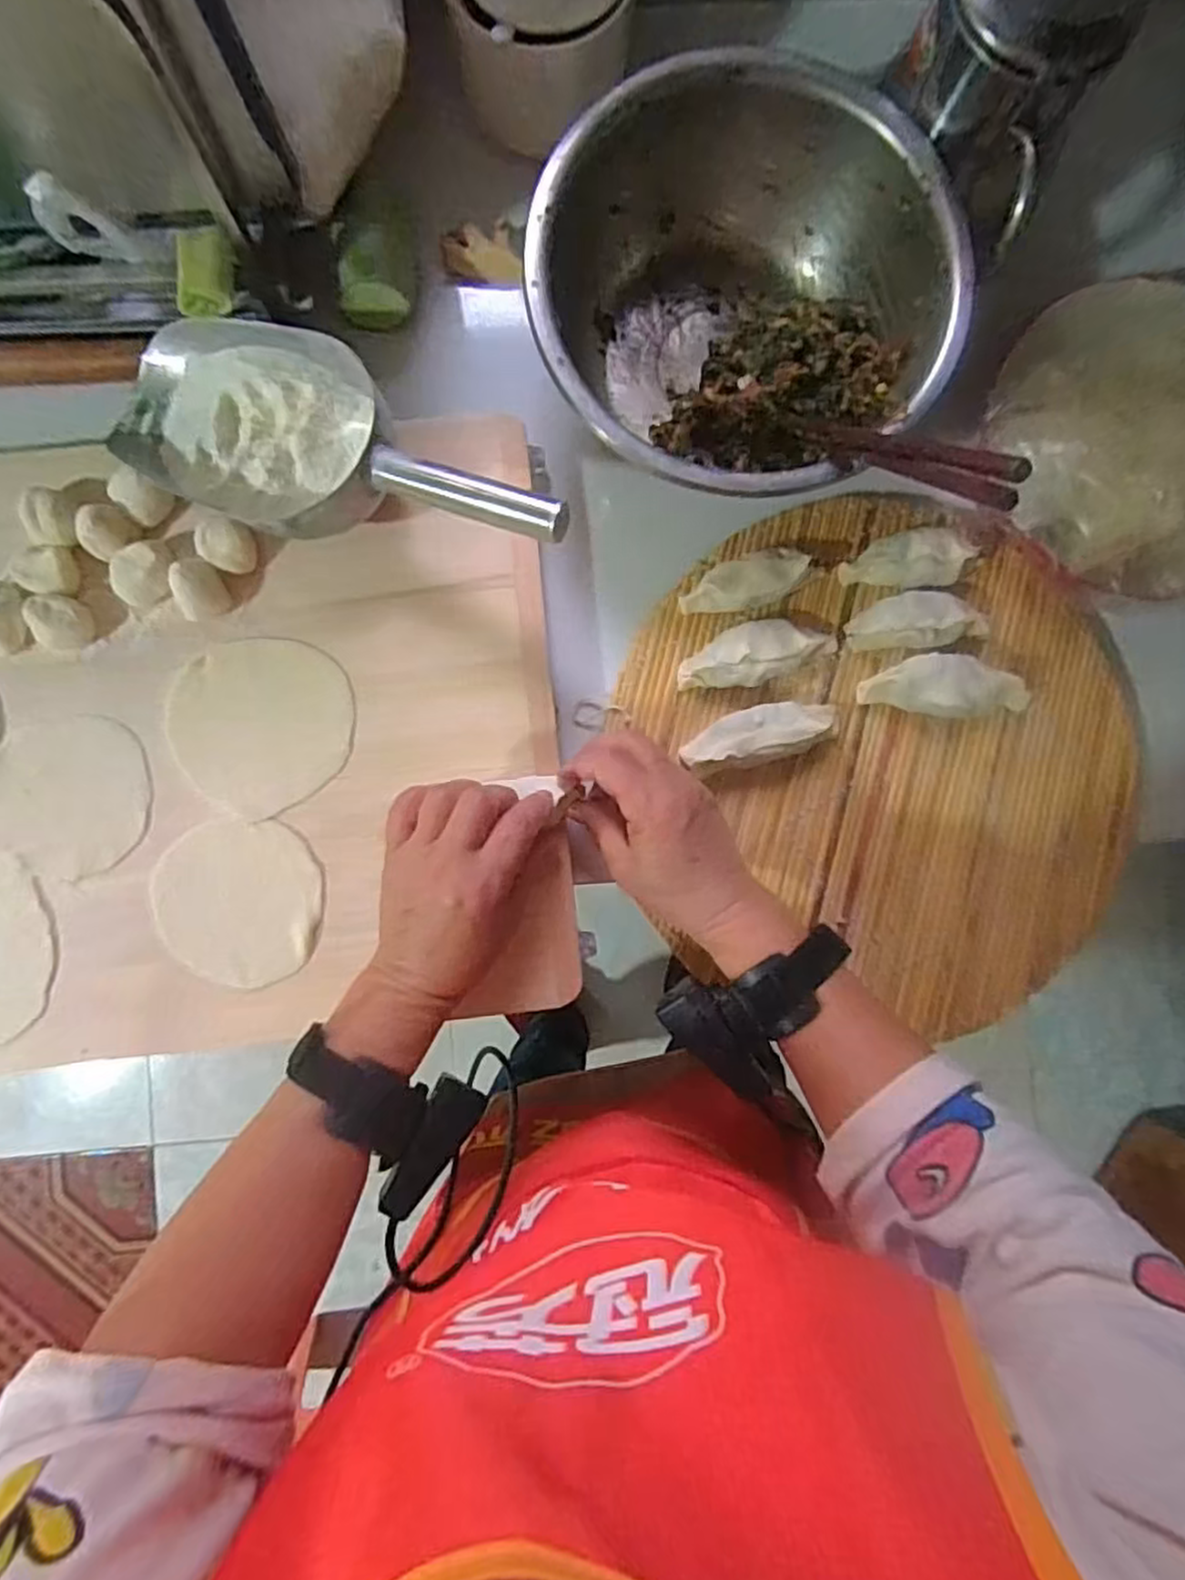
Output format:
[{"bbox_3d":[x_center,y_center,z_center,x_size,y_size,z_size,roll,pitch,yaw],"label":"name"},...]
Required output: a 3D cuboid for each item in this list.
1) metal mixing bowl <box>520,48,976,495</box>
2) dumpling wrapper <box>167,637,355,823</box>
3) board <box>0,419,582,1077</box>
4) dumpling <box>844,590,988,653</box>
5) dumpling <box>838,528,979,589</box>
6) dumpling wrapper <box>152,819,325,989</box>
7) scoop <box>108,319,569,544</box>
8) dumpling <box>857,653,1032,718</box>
[{"bbox_3d":[0.088,-0.284,0.430,0.228,0.084,0.216,0,87,-3],"label":"metal mixing bowl"},{"bbox_3d":[-0.199,-0.037,0.433,0.105,0.004,0.104,4,87,-2],"label":"dumpling wrapper"},{"bbox_3d":[-0.303,-0.020,0.426,0.549,0.027,0.352,-6,88,-3],"label":"board"},{"bbox_3d":[0.206,-0.107,0.459,0.087,0.020,0.034,-8,88,-3],"label":"dumpling"},{"bbox_3d":[0.198,-0.144,0.459,0.078,0.021,0.033,-2,87,-3],"label":"dumpling"},{"bbox_3d":[-0.211,0.066,0.430,0.096,0.004,0.094,0,87,-3],"label":"dumpling wrapper"},{"bbox_3d":[-0.144,-0.186,0.400,0.278,0.044,0.103,23,86,15],"label":"scoop"},{"bbox_3d":[0.223,-0.064,0.456,0.105,0.025,0.035,7,87,-2],"label":"dumpling"}]

